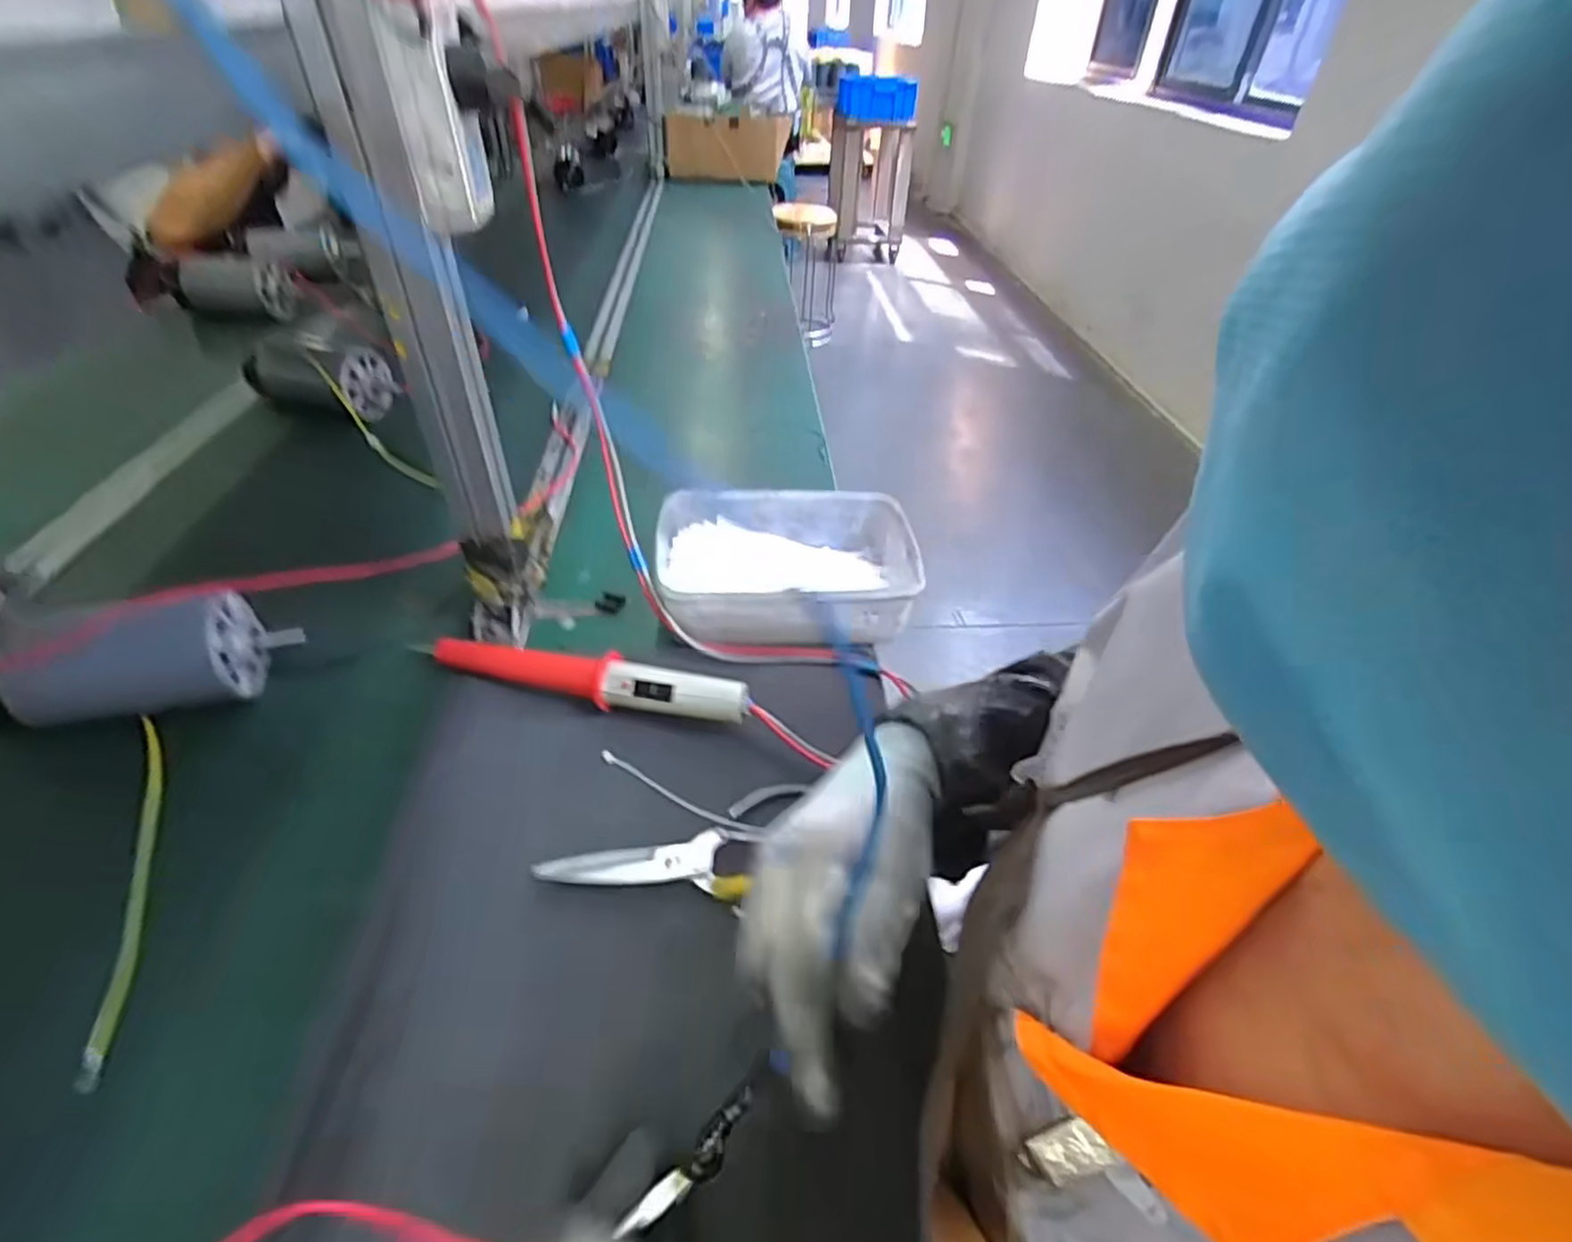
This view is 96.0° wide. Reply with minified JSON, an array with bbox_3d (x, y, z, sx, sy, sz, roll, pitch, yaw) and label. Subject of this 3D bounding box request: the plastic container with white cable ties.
[{"bbox_3d":[0.001,-0.052,0.640,0.224,0.057,0.161,-3,43,-7],"label":"plastic container with white cable ties"}]

